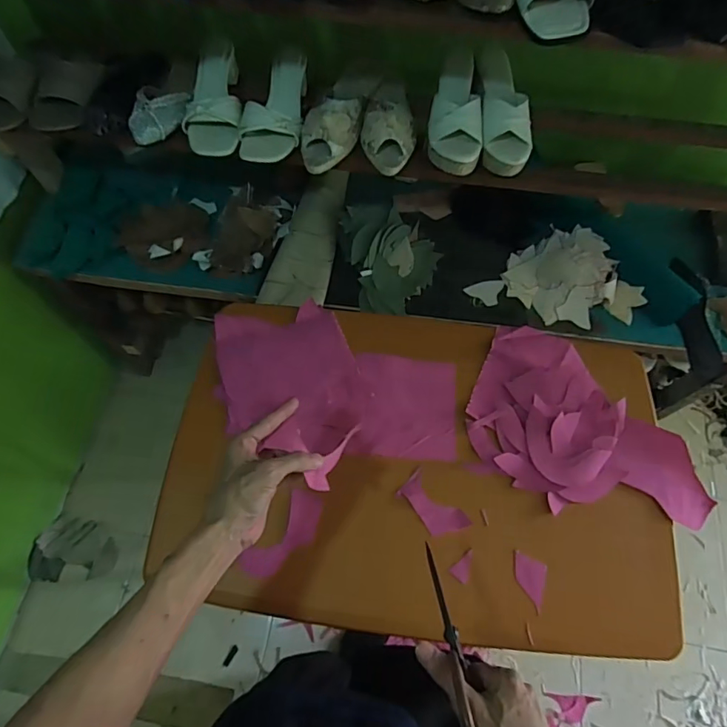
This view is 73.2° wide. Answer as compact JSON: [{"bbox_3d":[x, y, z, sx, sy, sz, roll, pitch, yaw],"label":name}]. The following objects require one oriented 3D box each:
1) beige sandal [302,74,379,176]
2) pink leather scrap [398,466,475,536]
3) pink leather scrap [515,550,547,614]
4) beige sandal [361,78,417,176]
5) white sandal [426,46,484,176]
[{"bbox_3d":[-0.041,-0.423,0.813,0.087,0.061,0.239,14,65,6],"label":"beige sandal"},{"bbox_3d":[0.101,0.209,0.710,0.055,0.004,0.103,-41,78,-20],"label":"pink leather scrap"},{"bbox_3d":[0.229,0.302,0.680,0.045,0.004,0.064,17,65,7],"label":"pink leather scrap"},{"bbox_3d":[0.041,-0.417,0.817,0.088,0.056,0.218,-2,64,-2],"label":"beige sandal"},{"bbox_3d":[0.150,-0.410,0.794,0.083,0.071,0.198,4,64,1],"label":"white sandal"}]

